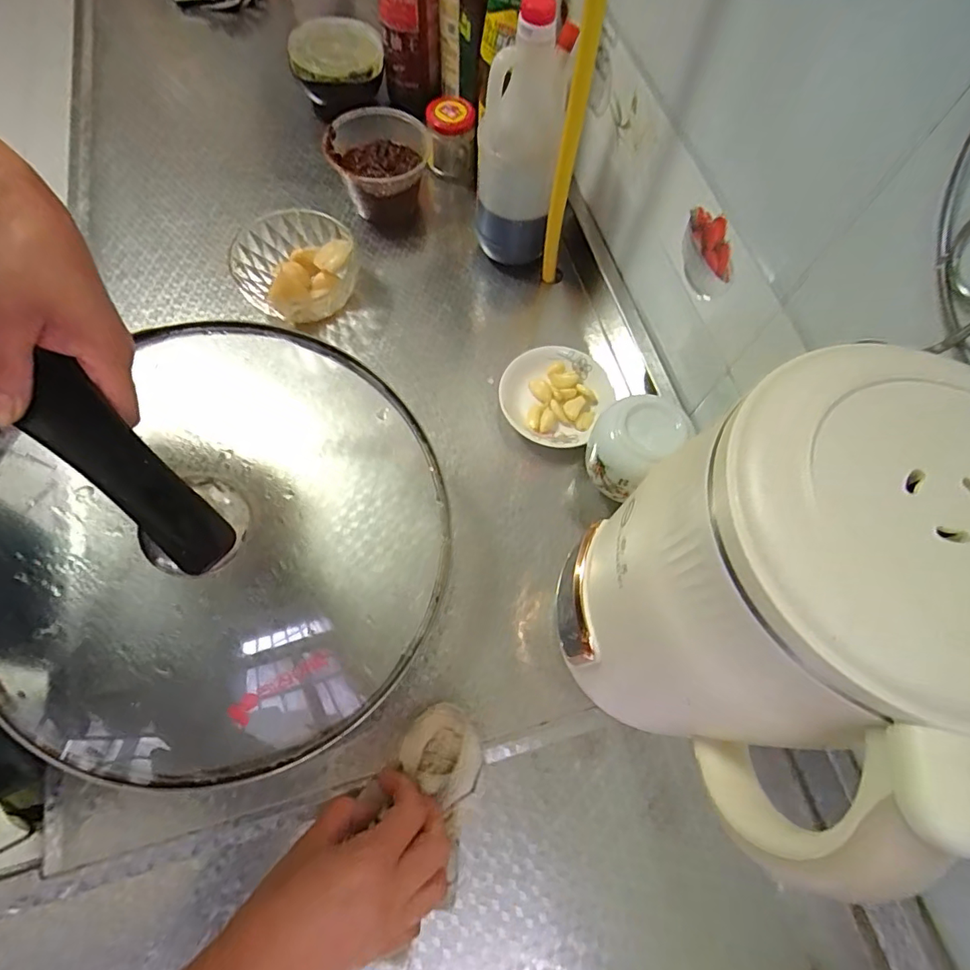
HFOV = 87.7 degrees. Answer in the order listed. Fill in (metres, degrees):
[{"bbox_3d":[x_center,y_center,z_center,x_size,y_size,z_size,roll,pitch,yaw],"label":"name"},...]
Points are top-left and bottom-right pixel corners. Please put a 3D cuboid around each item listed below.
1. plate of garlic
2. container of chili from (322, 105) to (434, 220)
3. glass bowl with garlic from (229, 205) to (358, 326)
[{"bbox_3d":[0.065,-0.086,0.494,0.101,0.020,0.106,1,68,-2],"label":"plate of garlic"},{"bbox_3d":[-0.114,-0.346,0.566,0.108,0.078,0.111,-6,68,-4],"label":"container of chili"},{"bbox_3d":[-0.190,-0.219,0.516,0.114,0.055,0.118,1,68,-2],"label":"glass bowl with garlic"}]

